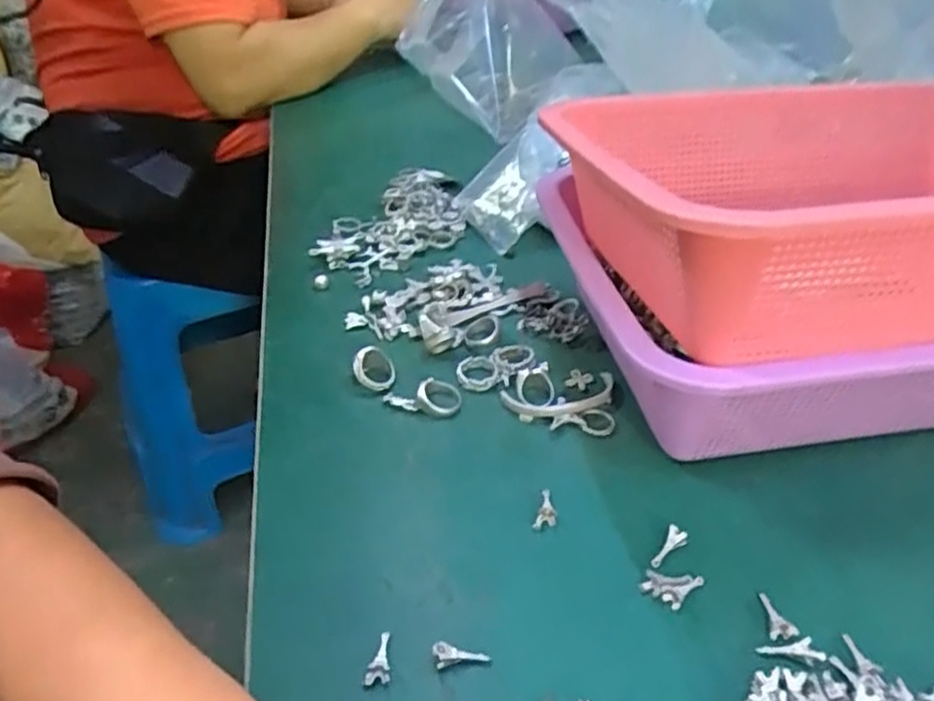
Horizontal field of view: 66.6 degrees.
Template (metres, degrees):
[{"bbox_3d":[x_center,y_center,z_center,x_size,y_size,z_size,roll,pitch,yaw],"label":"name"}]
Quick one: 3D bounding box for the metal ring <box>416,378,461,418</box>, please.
[{"bbox_3d":[-0.016,0.025,0.393,0.023,0.011,0.026,1,38,4],"label":"metal ring"}]

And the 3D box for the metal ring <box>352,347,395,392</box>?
[{"bbox_3d":[-0.053,0.010,0.406,0.023,0.017,0.024,-2,38,1],"label":"metal ring"}]

